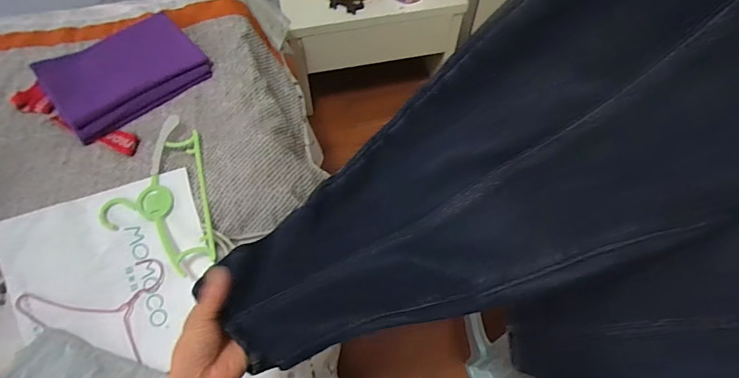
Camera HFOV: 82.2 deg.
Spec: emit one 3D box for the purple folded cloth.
[{"bbox_3d":[-0.497,-0.237,0.877,0.290,0.034,0.201,-38,83,-21],"label":"purple folded cloth"}]

